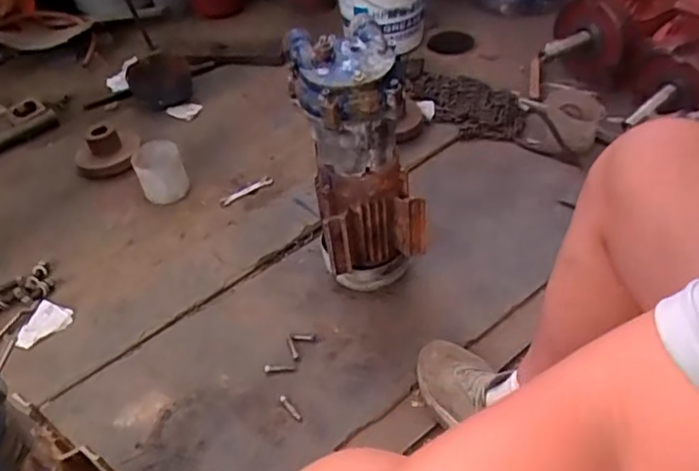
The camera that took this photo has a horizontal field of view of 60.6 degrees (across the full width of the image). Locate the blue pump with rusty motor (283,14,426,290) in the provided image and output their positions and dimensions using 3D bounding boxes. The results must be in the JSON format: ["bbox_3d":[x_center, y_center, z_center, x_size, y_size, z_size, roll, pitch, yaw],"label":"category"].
[{"bbox_3d":[0.012,-0.132,1.080,0.176,0.421,0.230,-13,46,-8],"label":"blue pump with rusty motor"}]

